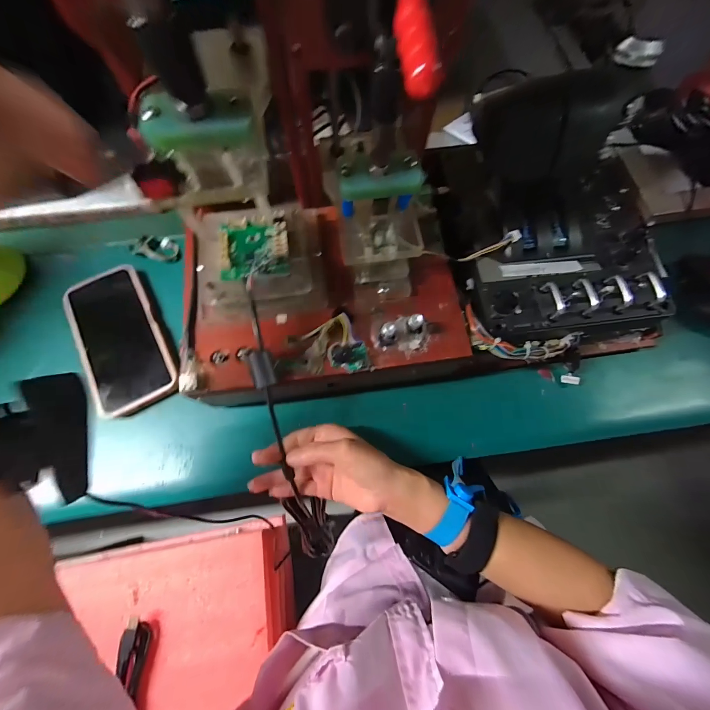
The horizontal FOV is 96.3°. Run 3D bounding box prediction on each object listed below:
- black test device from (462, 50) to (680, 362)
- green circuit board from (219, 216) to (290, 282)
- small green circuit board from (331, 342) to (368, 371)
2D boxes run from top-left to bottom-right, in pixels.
[{"bbox_3d":[0.198,-0.125,0.298,0.211,0.115,0.225,-9,72,-3],"label":"black test device"},{"bbox_3d":[-0.086,-0.091,0.274,0.056,0.011,0.057,-4,72,-2],"label":"green circuit board"},{"bbox_3d":[-0.004,0.002,0.271,0.031,0.005,0.023,-13,72,-4],"label":"small green circuit board"}]

